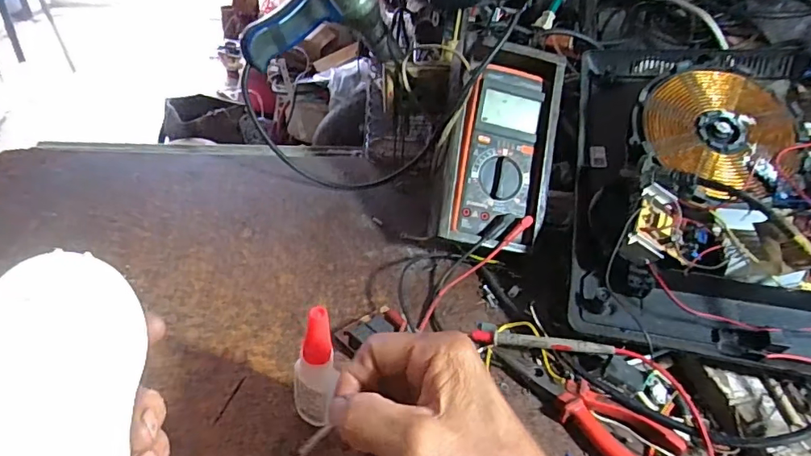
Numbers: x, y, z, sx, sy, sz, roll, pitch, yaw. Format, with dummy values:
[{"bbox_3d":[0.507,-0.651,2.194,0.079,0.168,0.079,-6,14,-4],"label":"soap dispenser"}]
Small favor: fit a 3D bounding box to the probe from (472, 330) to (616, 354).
[{"bbox_3d":[0.112,0.095,0.420,0.111,0.011,0.011,3,35,17],"label":"probe"}]

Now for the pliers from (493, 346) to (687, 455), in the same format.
[{"bbox_3d":[0.133,0.140,0.387,0.141,0.022,0.047,27,42,26],"label":"pliers"}]

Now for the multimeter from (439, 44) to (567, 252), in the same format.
[{"bbox_3d":[0.094,-0.086,0.510,0.105,0.038,0.209,12,81,-9],"label":"multimeter"}]

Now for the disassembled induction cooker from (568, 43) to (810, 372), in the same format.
[{"bbox_3d":[0.323,-0.054,0.482,0.305,0.084,0.371,7,58,13],"label":"disassembled induction cooker"}]

